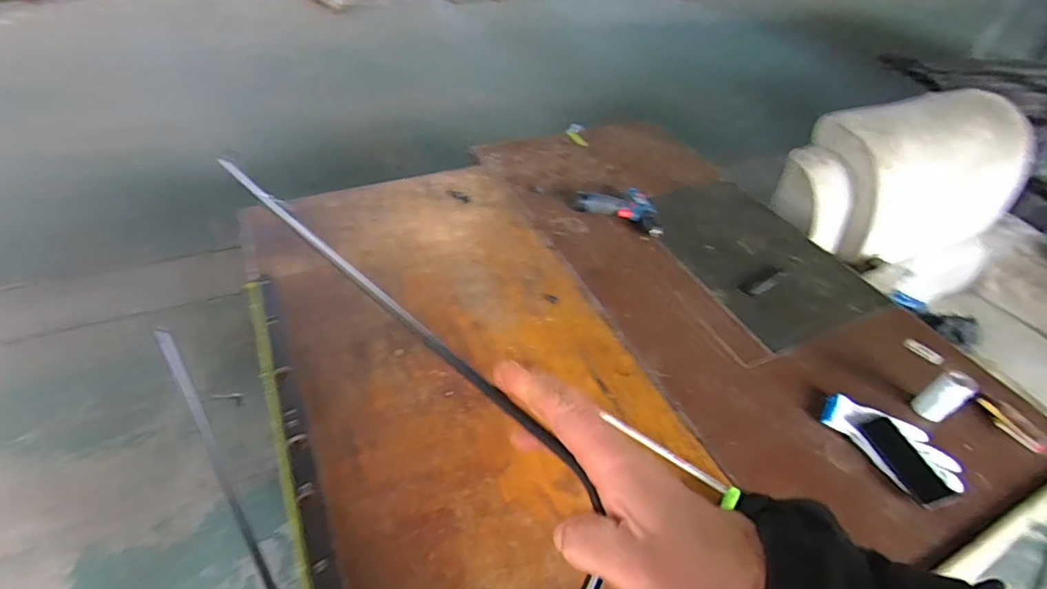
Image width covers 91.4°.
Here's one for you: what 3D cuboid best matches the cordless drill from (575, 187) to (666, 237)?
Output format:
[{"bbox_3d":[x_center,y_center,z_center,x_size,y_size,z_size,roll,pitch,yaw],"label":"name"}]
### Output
[{"bbox_3d":[0.254,-0.225,1.322,0.231,0.054,0.112,22,46,14],"label":"cordless drill"}]

